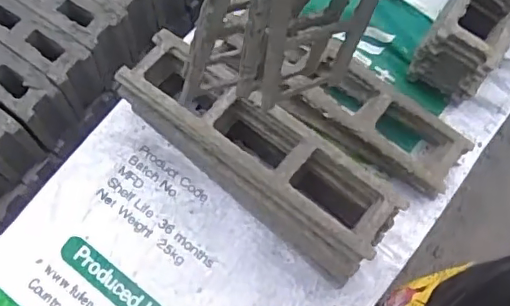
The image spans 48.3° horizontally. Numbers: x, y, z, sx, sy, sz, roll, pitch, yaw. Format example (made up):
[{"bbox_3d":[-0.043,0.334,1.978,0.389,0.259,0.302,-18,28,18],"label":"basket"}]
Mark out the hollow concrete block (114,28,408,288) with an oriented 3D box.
[{"bbox_3d":[-0.002,0.007,0.741,0.367,0.128,0.101,37,72,15],"label":"hollow concrete block"}]

